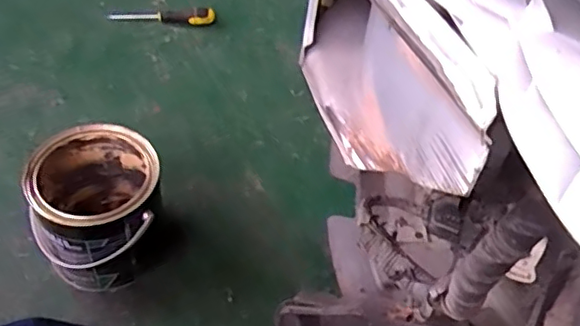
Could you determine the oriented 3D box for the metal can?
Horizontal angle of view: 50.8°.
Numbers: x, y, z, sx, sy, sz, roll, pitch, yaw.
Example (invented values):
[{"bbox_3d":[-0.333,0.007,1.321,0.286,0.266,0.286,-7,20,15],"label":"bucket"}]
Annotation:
[{"bbox_3d":[-0.247,0.054,0.806,0.156,0.149,0.163,-6,50,-12],"label":"metal can"}]

